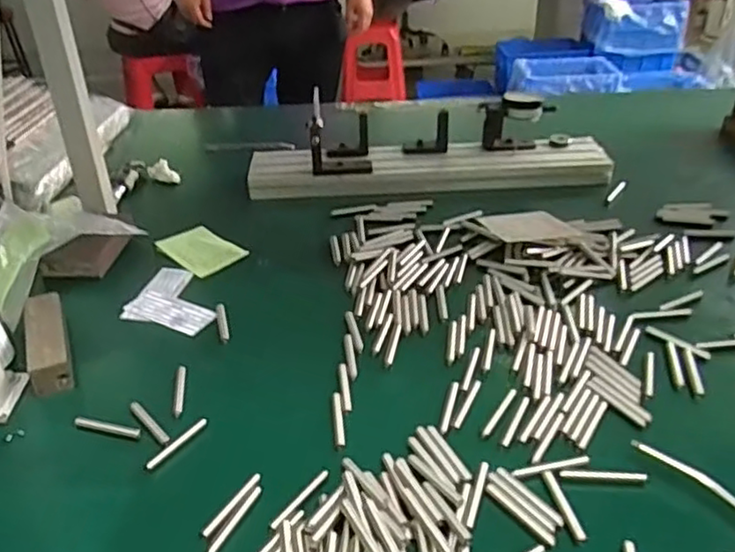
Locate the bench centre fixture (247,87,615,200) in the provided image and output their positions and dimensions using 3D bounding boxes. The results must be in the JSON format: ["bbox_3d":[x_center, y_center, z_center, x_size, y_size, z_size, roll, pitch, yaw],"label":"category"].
[{"bbox_3d":[0.082,-0.179,0.892,0.482,0.095,0.114,-4,32,-3],"label":"bench centre fixture"}]

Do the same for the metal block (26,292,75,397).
[{"bbox_3d":[-0.289,0.060,0.604,0.034,0.029,0.123,-15,34,-21],"label":"metal block"}]

